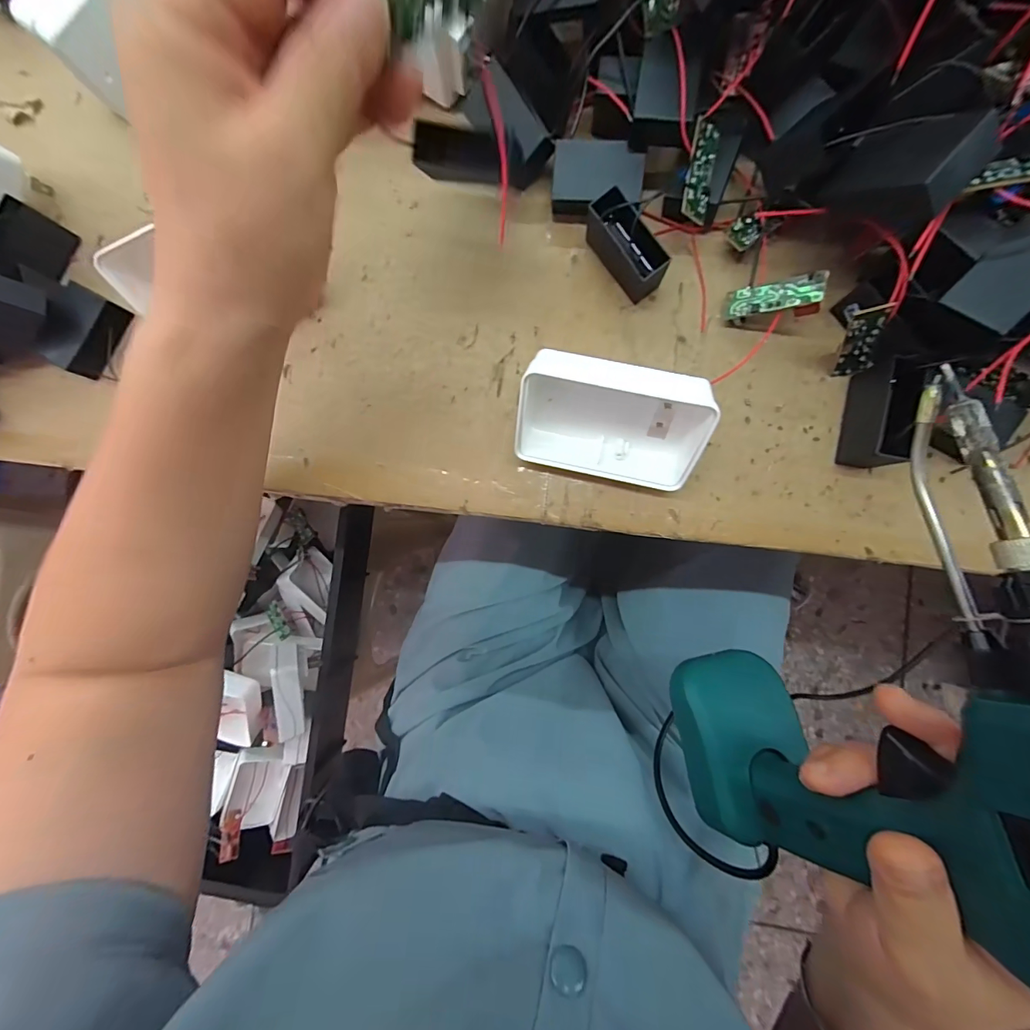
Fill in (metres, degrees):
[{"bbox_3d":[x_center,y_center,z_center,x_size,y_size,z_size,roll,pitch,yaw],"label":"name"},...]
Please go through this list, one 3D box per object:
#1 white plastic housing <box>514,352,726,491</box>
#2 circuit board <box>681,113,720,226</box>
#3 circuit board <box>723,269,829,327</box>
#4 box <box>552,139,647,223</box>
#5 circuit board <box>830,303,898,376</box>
[{"bbox_3d":[0.047,-0.046,0.218,0.088,0.054,0.034,9,54,1],"label":"white plastic housing"},{"bbox_3d":[0.093,-0.172,0.216,0.017,0.004,0.045,3,98,-28],"label":"circuit board"},{"bbox_3d":[0.134,-0.111,0.224,0.044,0.009,0.016,6,92,37],"label":"circuit board"},{"bbox_3d":[0.045,-0.181,0.238,0.047,0.023,0.031,5,89,5],"label":"box"},{"bbox_3d":[0.171,-0.086,0.213,0.018,0.044,0.006,-6,65,22],"label":"circuit board"}]

